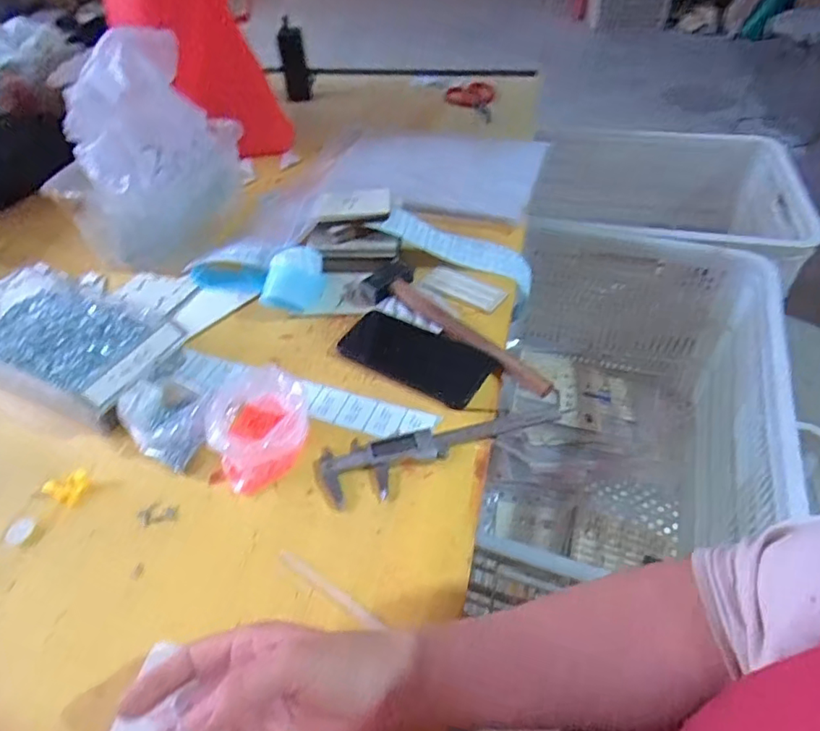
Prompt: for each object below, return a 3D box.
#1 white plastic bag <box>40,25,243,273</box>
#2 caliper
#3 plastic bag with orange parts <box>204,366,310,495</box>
[{"bbox_3d":[-0.345,-0.288,0.724,0.172,0.249,0.201,0,45,3],"label":"white plastic bag"},{"bbox_3d":[0.030,0.070,0.510,0.235,0.012,0.060,-18,47,-14],"label":"caliper"},{"bbox_3d":[-0.137,0.056,0.508,0.084,0.051,0.103,-10,45,-7],"label":"plastic bag with orange parts"}]

